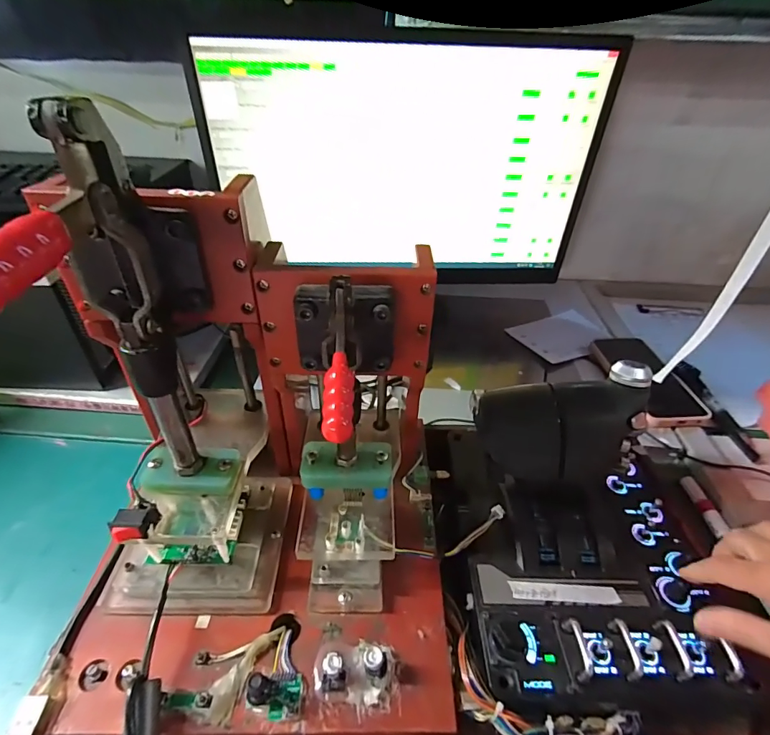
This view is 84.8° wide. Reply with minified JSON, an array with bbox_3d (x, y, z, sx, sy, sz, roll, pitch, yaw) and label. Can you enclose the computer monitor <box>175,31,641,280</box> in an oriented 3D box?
[{"bbox_3d":[0.031,-0.259,0.563,0.479,0.285,0.039,-1,38,-4],"label":"computer monitor"}]

